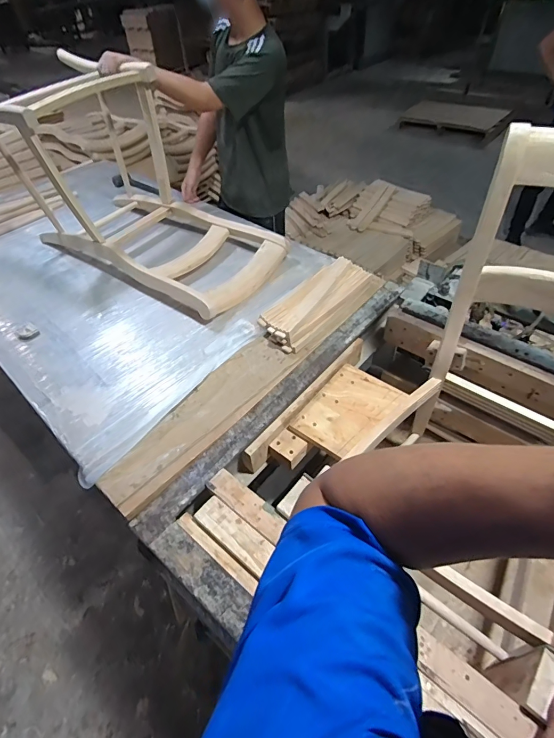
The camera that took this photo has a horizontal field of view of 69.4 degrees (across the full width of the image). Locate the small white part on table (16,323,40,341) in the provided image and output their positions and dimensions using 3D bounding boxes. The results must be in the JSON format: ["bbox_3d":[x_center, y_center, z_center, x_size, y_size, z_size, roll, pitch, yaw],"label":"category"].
[{"bbox_3d":[-0.770,-0.115,1.230,0.057,0.014,0.070,-35,55,-26],"label":"small white part on table"}]

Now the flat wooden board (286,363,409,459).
[{"bbox_3d":[0.168,0.094,0.939,0.167,0.018,0.243,30,56,27],"label":"flat wooden board"}]

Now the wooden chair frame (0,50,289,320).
[{"bbox_3d":[-0.446,-0.597,1.292,0.885,0.523,0.467,23,53,23],"label":"wooden chair frame"}]

